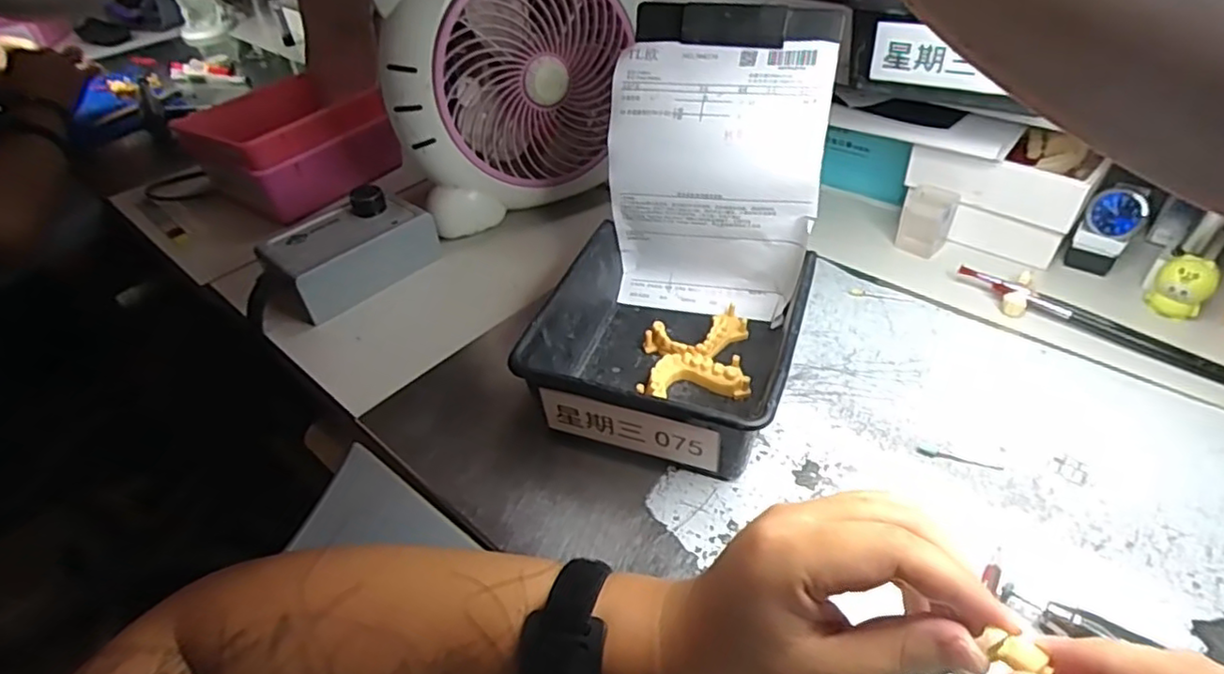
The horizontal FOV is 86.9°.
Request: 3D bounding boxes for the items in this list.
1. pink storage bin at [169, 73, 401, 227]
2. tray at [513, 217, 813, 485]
[{"bbox_3d":[-0.351,-0.213,0.707,0.183,0.086,0.155,24,49,28],"label":"pink storage bin"},{"bbox_3d":[0.041,0.004,0.444,0.160,0.073,0.166,13,45,19],"label":"tray"}]

